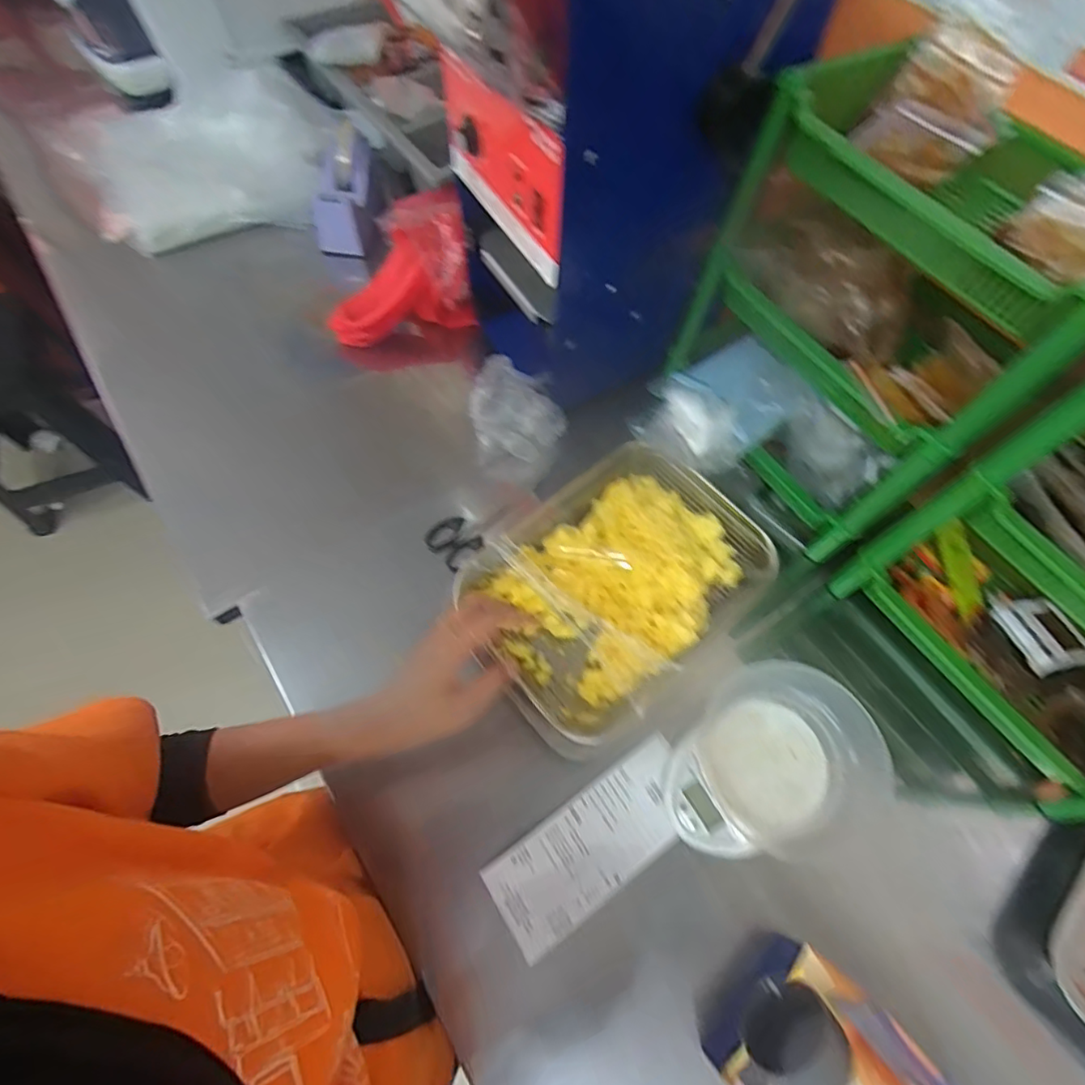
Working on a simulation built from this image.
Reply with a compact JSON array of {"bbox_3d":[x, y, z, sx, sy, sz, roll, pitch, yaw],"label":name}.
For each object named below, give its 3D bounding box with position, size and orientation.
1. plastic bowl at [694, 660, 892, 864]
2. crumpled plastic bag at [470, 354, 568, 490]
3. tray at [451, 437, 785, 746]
[{"bbox_3d":[0.219,0.193,0.507,0.141,0.060,0.160,-29,69,-15],"label":"plastic bowl"},{"bbox_3d":[-0.025,-0.154,0.668,0.103,0.109,0.117,16,65,6],"label":"crumpled plastic bag"},{"bbox_3d":[0.075,0.041,0.572,0.283,0.061,0.211,-36,71,-17],"label":"tray"}]

